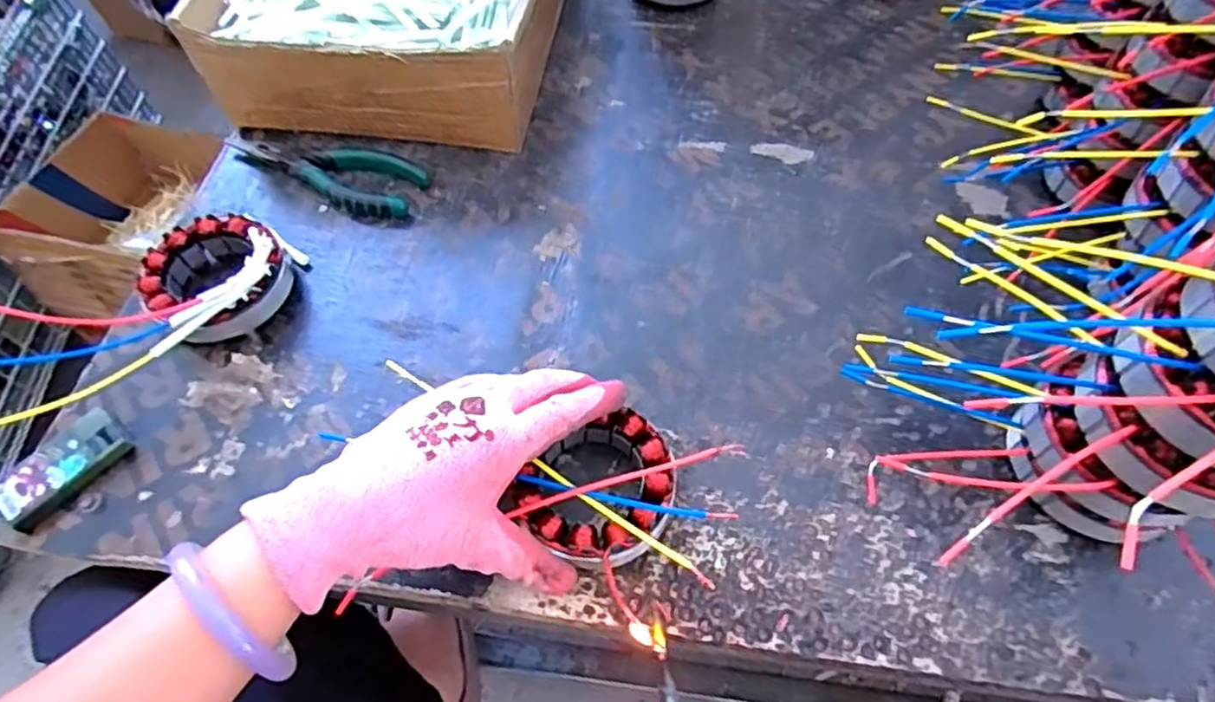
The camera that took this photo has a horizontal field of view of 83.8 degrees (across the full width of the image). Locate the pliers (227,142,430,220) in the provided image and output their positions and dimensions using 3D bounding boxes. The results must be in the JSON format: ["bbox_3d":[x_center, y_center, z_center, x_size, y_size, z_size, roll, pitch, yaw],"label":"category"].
[{"bbox_3d":[-0.206,-0.135,0.504,0.144,0.015,0.053,19,61,13],"label":"pliers"}]

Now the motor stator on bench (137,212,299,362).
[{"bbox_3d":[-0.252,-0.047,0.437,0.088,0.044,0.086,-40,66,-20],"label":"motor stator on bench"}]

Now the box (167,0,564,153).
[{"bbox_3d":[-0.159,-0.325,0.574,0.243,0.098,0.347,3,59,4],"label":"box"}]

